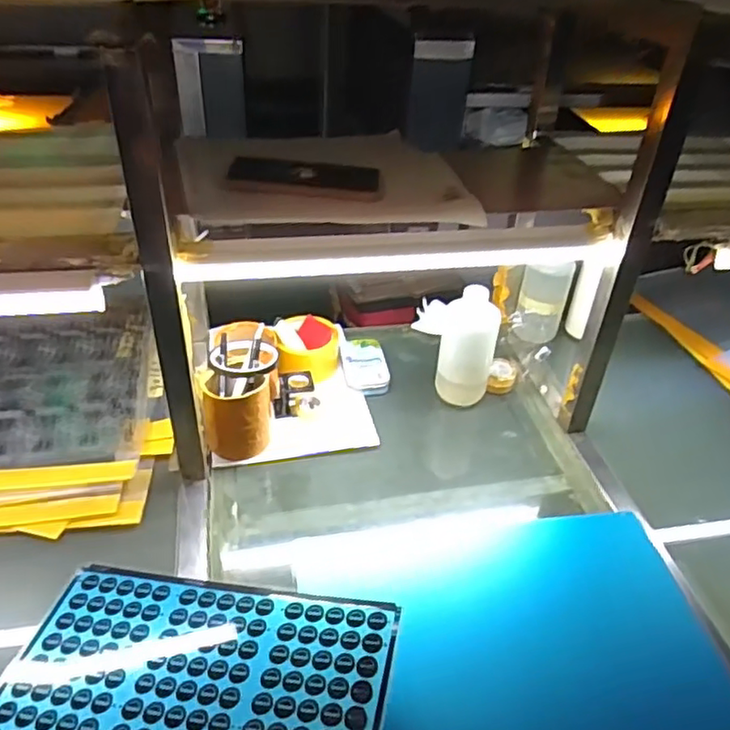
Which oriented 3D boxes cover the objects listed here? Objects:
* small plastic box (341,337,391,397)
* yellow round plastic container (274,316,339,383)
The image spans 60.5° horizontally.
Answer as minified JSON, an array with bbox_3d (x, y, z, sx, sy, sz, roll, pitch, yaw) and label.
[{"bbox_3d":[-0.003,0.000,0.935,0.064,0.026,0.113,-4,37,-11],"label":"small plastic box"},{"bbox_3d":[-0.083,-0.025,0.917,0.091,0.045,0.108,6,37,2],"label":"yellow round plastic container"}]

